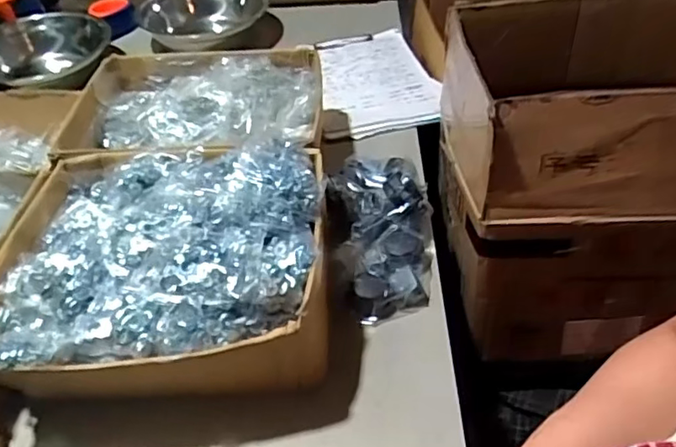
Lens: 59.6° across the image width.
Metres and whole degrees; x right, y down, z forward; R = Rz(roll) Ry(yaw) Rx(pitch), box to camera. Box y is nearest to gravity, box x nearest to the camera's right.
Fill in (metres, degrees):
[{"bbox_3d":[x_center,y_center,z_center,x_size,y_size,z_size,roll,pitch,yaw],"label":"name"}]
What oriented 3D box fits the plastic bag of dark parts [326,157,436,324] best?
[{"bbox_3d":[0.056,0.003,0.723,0.120,0.069,0.247,-3,57,0],"label":"plastic bag of dark parts"}]

